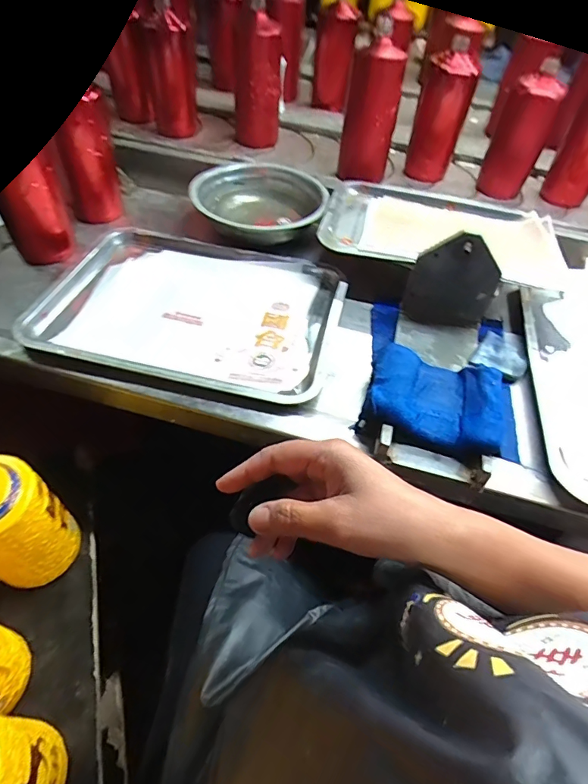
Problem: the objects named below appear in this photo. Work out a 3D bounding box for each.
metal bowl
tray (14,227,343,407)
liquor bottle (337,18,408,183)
[{"bbox_3d":[-0.049,-0.298,0.678,0.191,0.048,0.184,2,58,-4],"label":"metal bowl"},{"bbox_3d":[-0.123,-0.109,0.539,0.339,0.027,0.255,13,58,3],"label":"tray"},{"bbox_3d":[0.122,-0.449,0.720,0.081,0.198,0.092,9,58,0],"label":"liquor bottle"}]

